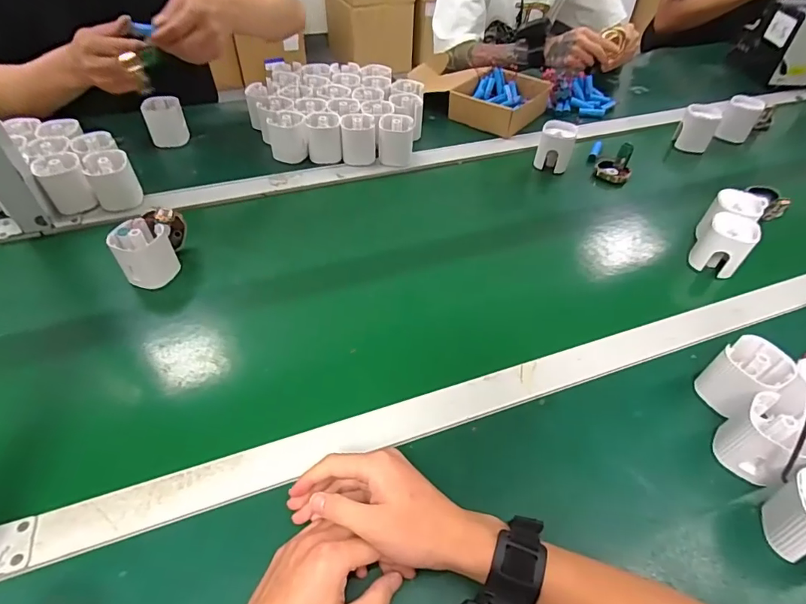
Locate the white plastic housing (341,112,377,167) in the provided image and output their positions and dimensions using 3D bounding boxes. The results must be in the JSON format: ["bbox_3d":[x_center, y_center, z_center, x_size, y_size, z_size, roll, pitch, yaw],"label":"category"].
[{"bbox_3d":[-0.072,-0.270,0.754,0.055,0.067,0.051,2,46,0],"label":"white plastic housing"}]

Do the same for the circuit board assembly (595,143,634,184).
[{"bbox_3d":[0.356,-0.230,0.760,0.055,0.061,0.032,26,51,22],"label":"circuit board assembly"}]

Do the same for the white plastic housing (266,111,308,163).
[{"bbox_3d":[-0.189,-0.274,0.747,0.059,0.057,0.053,-8,47,-10],"label":"white plastic housing"}]

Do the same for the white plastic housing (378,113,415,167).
[{"bbox_3d":[-0.012,-0.266,0.748,0.056,0.064,0.060,3,50,-2],"label":"white plastic housing"}]

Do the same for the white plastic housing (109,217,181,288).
[{"bbox_3d":[-0.308,-0.057,0.549,0.060,0.070,0.056,3,50,-4],"label":"white plastic housing"}]

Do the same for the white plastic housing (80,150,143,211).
[{"bbox_3d":[-0.410,-0.171,0.645,0.057,0.075,0.050,-25,52,-24],"label":"white plastic housing"}]

